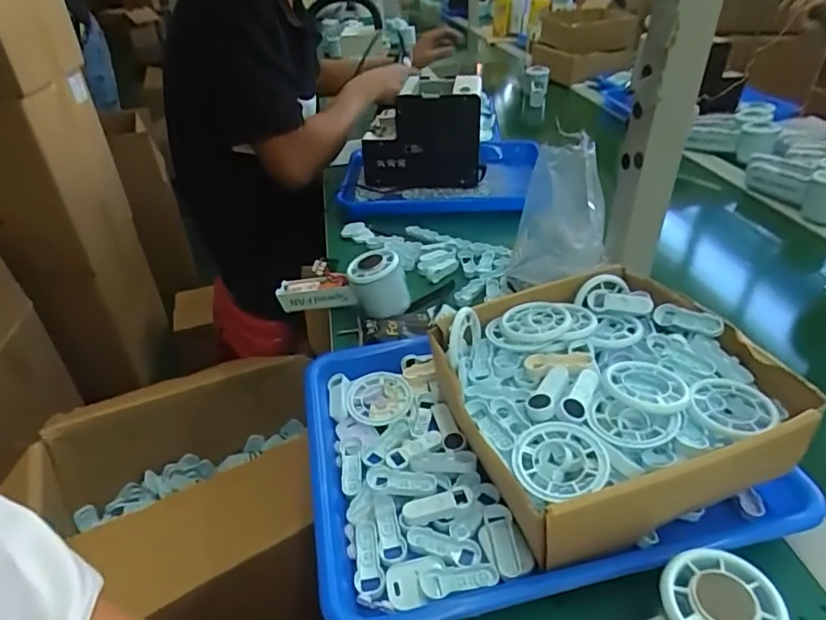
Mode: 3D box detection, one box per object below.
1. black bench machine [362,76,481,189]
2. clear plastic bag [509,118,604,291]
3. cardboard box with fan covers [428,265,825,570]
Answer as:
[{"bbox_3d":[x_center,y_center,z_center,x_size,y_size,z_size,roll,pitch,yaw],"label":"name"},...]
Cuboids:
[{"bbox_3d":[0.013,-0.281,0.859,0.184,0.159,0.122,-1,36,2],"label":"black bench machine"},{"bbox_3d":[0.143,-0.096,0.532,0.072,0.139,0.143,-1,36,3],"label":"clear plastic bag"},{"bbox_3d":[0.142,0.066,0.401,0.215,0.085,0.199,-10,36,-10],"label":"cardboard box with fan covers"}]

